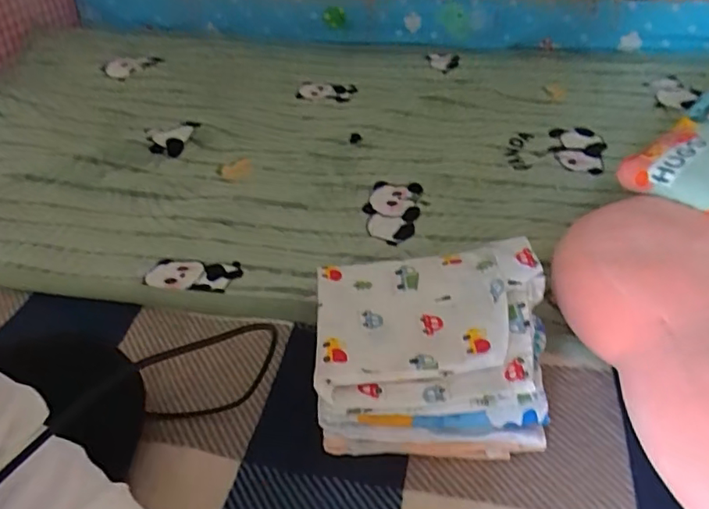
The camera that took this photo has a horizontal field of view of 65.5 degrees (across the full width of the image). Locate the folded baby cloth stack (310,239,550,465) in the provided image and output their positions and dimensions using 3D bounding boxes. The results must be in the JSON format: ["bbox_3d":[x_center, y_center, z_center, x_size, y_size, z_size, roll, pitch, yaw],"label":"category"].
[{"bbox_3d":[0.073,0.084,0.530,0.213,0.095,0.191,-2,41,3],"label":"folded baby cloth stack"}]

